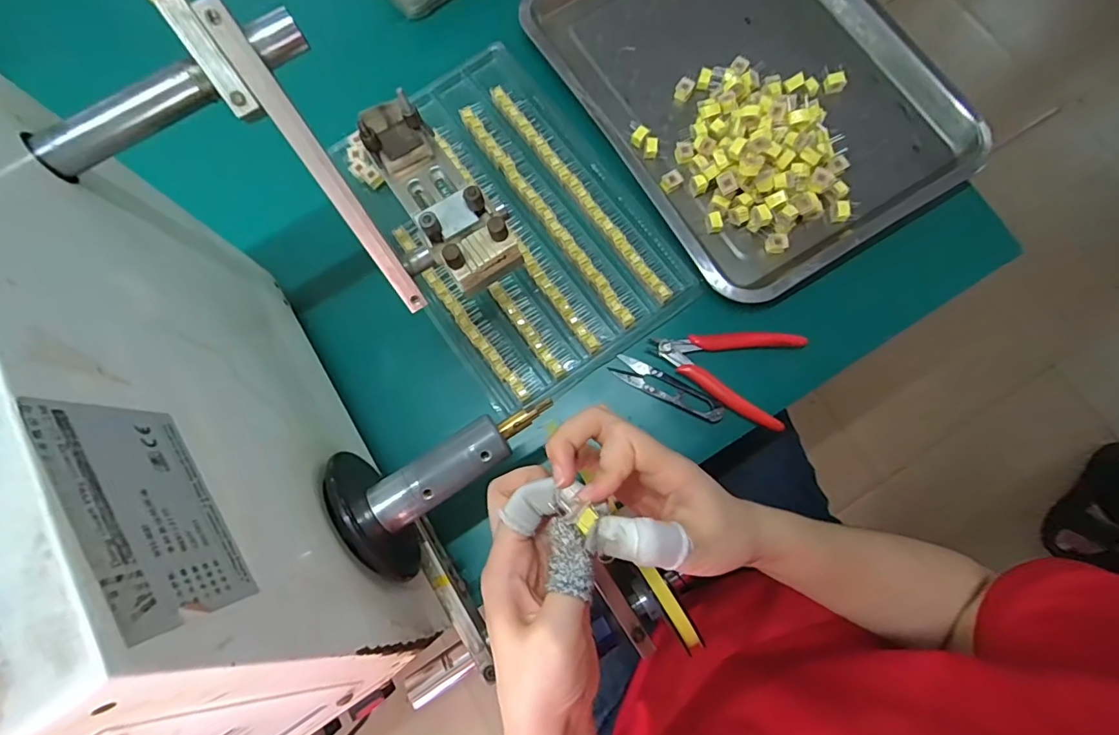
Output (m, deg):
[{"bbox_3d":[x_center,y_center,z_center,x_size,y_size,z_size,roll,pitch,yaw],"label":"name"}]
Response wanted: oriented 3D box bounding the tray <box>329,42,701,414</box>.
[{"bbox_3d":[-0.048,-0.138,0.471,0.201,0.020,0.319,-34,80,-6],"label":"tray"}]

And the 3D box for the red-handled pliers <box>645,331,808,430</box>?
[{"bbox_3d":[0.139,-0.002,0.437,0.119,0.014,0.081,17,79,4],"label":"red-handled pliers"}]

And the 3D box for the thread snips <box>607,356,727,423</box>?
[{"bbox_3d":[0.093,0.018,0.438,0.100,0.007,0.022,28,80,6],"label":"thread snips"}]

